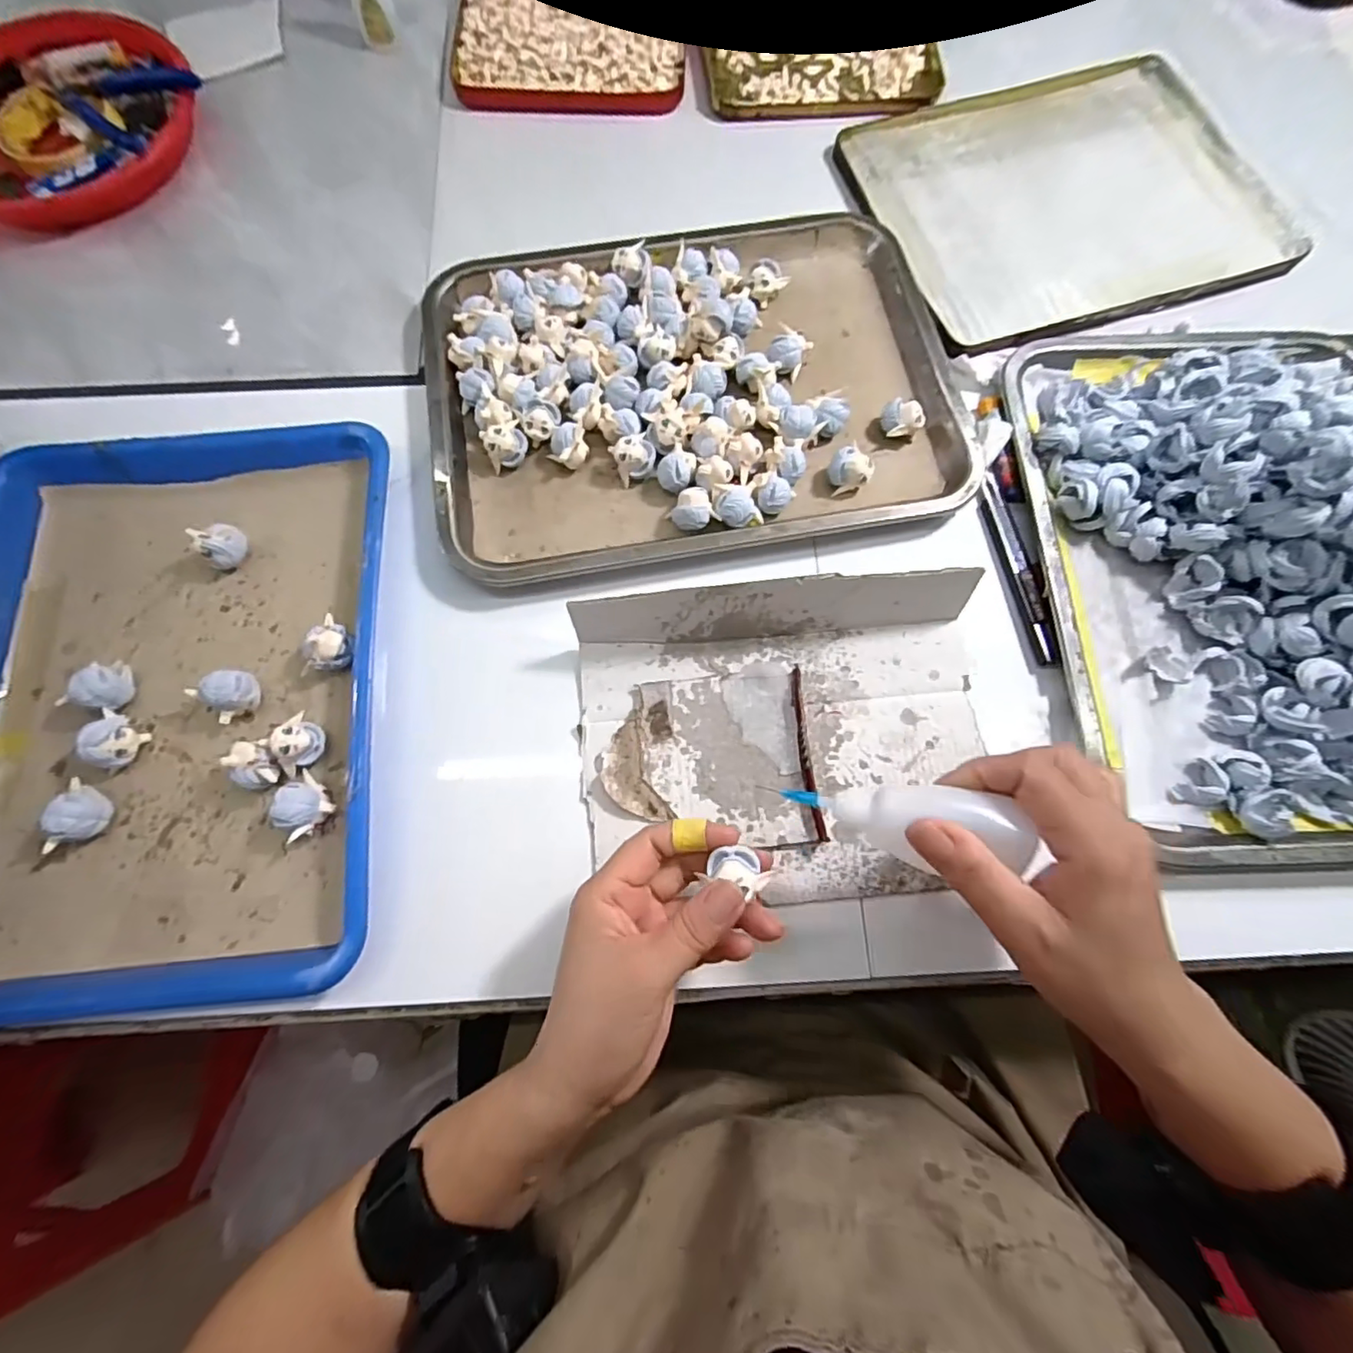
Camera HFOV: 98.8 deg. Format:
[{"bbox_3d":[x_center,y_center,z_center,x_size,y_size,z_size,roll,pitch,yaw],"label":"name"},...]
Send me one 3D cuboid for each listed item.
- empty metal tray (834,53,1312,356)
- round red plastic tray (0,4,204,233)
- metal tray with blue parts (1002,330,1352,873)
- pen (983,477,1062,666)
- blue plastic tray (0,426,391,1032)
[{"bbox_3d":[0.298,-0.375,0.446,0.292,0.013,0.239,-18,76,-4],"label":"empty metal tray"},{"bbox_3d":[-0.499,-0.440,0.465,0.219,0.037,0.190,-43,79,-10],"label":"round red plastic tray"},{"bbox_3d":[0.345,-0.071,0.332,0.237,0.076,0.341,-3,75,0],"label":"metal tray with blue parts"},{"bbox_3d":[0.217,-0.068,0.365,0.011,0.010,0.127,-8,75,-2],"label":"pen"},{"bbox_3d":[-0.298,0.011,0.335,0.256,0.031,0.335,-5,75,-1],"label":"blue plastic tray"}]

